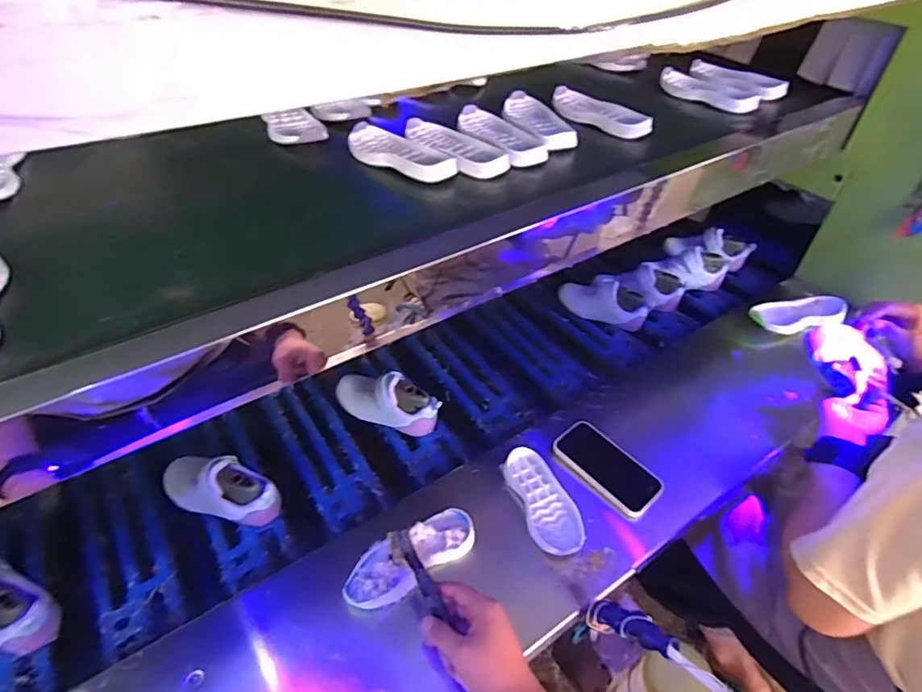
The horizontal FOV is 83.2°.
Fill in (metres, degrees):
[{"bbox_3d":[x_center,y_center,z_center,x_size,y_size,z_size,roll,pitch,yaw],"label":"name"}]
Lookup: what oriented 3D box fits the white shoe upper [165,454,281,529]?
[{"bbox_3d":[-0.341,0.195,0.721,0.174,0.069,0.065,13,48,7],"label":"white shoe upper"}]

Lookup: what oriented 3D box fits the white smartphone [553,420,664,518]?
[{"bbox_3d":[0.215,0.174,0.761,0.081,0.016,0.157,-38,52,-22],"label":"white smartphone"}]

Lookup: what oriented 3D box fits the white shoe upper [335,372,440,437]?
[{"bbox_3d":[-0.122,0.087,0.851,0.186,0.090,0.064,11,47,23],"label":"white shoe upper"}]

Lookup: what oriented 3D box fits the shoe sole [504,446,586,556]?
[{"bbox_3d":[0.113,0.210,0.715,0.070,0.021,0.161,-12,50,-15],"label":"shoe sole"}]

